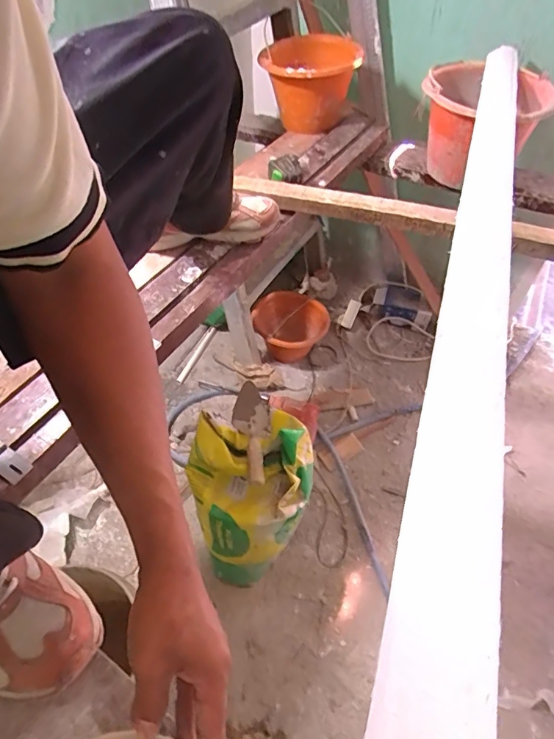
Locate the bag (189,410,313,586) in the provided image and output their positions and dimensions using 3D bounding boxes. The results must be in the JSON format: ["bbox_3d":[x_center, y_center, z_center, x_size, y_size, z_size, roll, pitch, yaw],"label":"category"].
[{"bbox_3d":[-0.051,0.307,1.148,0.282,0.392,0.253,-8,52,-7],"label":"bag"}]

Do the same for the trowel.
[{"bbox_3d":[-0.065,0.144,1.114,0.090,0.044,0.269,4,51,3],"label":"trowel"}]

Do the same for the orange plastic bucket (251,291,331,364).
[{"bbox_3d":[0.047,-0.146,1.640,0.265,0.147,0.209,3,51,2],"label":"orange plastic bucket"}]

